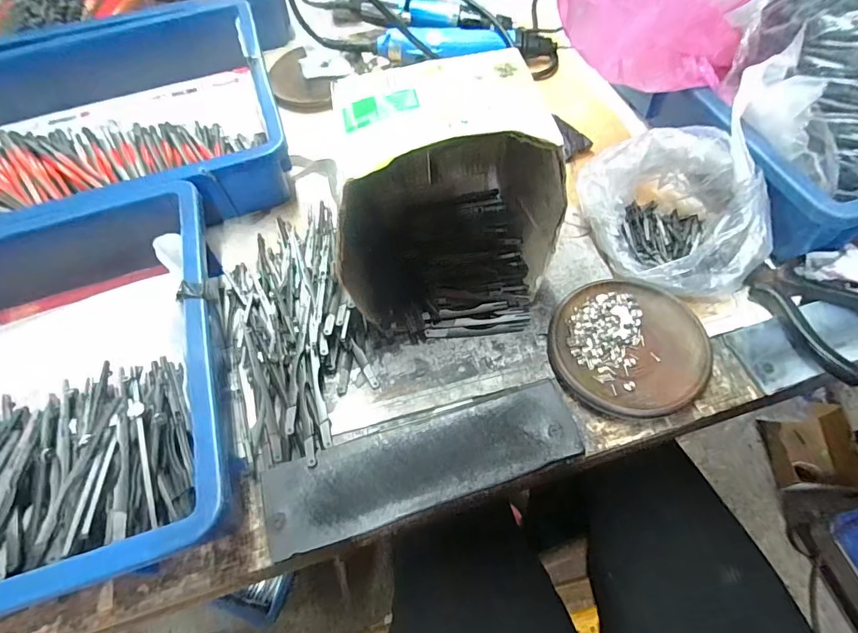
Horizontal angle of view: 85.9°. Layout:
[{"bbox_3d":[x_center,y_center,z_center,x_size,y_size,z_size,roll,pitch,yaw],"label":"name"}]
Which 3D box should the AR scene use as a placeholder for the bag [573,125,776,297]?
[{"bbox_3d":[0.203,-0.089,0.370,0.117,0.075,0.134,-20,59,-9],"label":"bag"}]

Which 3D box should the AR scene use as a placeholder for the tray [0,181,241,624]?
[{"bbox_3d":[-0.342,0.065,0.313,0.405,0.071,0.302,-18,59,-7],"label":"tray"}]

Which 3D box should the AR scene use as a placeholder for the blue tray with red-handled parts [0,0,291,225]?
[{"bbox_3d":[-0.370,-0.207,0.483,0.409,0.086,0.339,-15,59,-6],"label":"blue tray with red-handled parts"}]

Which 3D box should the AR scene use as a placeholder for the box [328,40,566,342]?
[{"bbox_3d":[0.010,-0.081,0.327,0.144,0.158,0.116,-8,58,-2],"label":"box"}]

